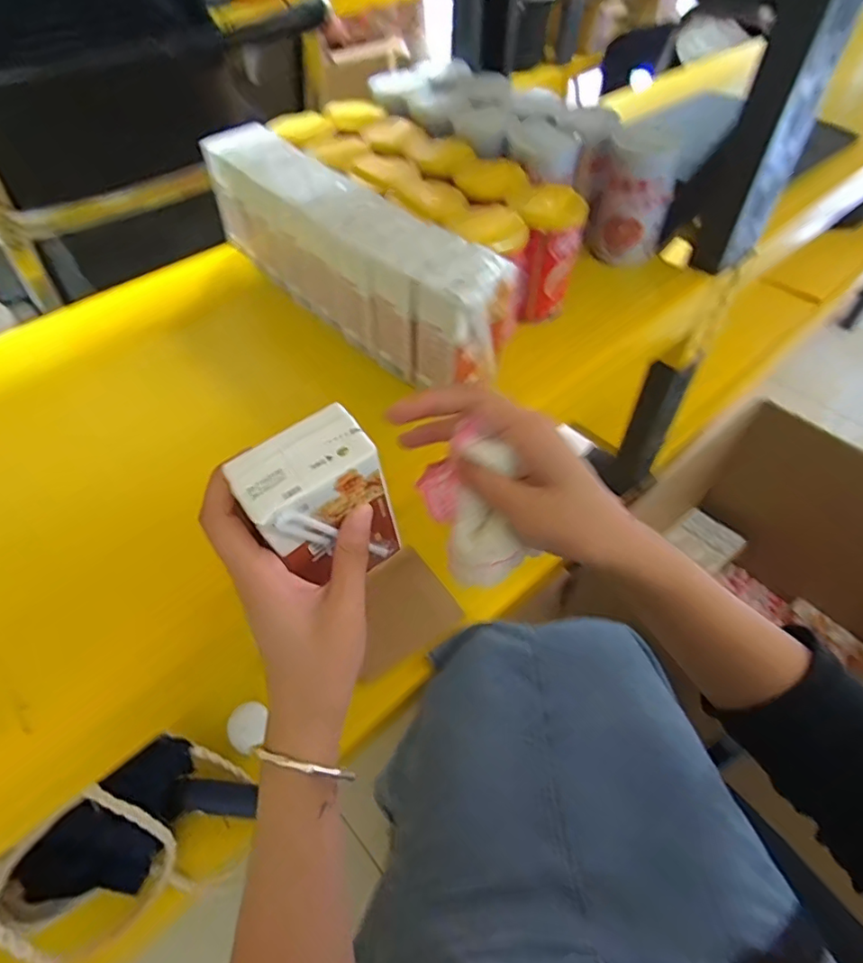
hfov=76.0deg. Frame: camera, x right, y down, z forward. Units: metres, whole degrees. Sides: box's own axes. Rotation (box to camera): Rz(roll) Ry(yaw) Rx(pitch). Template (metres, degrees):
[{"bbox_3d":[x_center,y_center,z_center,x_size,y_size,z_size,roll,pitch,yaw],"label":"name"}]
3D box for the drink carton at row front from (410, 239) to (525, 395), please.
[{"bbox_3d":[0.025,-0.118,0.424,0.049,0.095,0.067,34,60,25],"label":"drink carton at row front"}]

